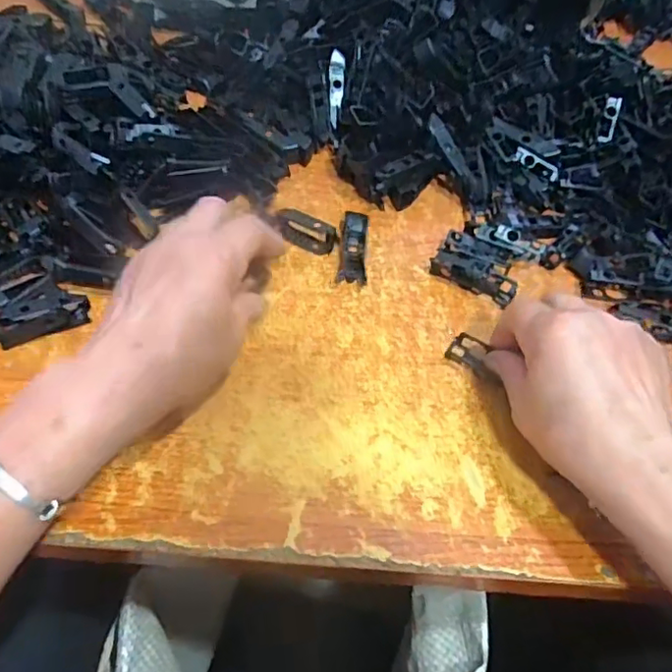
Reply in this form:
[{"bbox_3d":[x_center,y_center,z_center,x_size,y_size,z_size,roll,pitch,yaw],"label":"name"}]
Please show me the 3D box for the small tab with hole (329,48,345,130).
[{"bbox_3d":[0.000,-0.205,0.475,0.012,0.005,0.062,2,89,-4],"label":"small tab with hole"}]

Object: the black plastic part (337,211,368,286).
[{"bbox_3d":[0.013,-0.065,0.415,0.019,0.011,0.062,5,54,-2],"label":"black plastic part"}]

